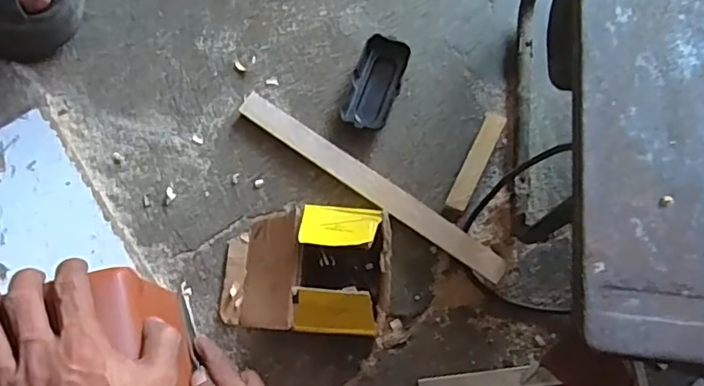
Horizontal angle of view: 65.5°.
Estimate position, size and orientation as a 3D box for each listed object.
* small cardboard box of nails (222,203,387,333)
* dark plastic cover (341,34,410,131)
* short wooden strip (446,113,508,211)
[{"bbox_3d":[-0.048,0.073,0.527,0.162,0.083,0.112,4,74,2],"label":"small cardboard box of nails"},{"bbox_3d":[0.026,-0.119,0.600,0.051,0.028,0.102,17,75,6],"label":"dark plastic cover"},{"bbox_3d":[0.129,-0.033,0.571,0.022,0.022,0.112,26,76,8],"label":"short wooden strip"}]

